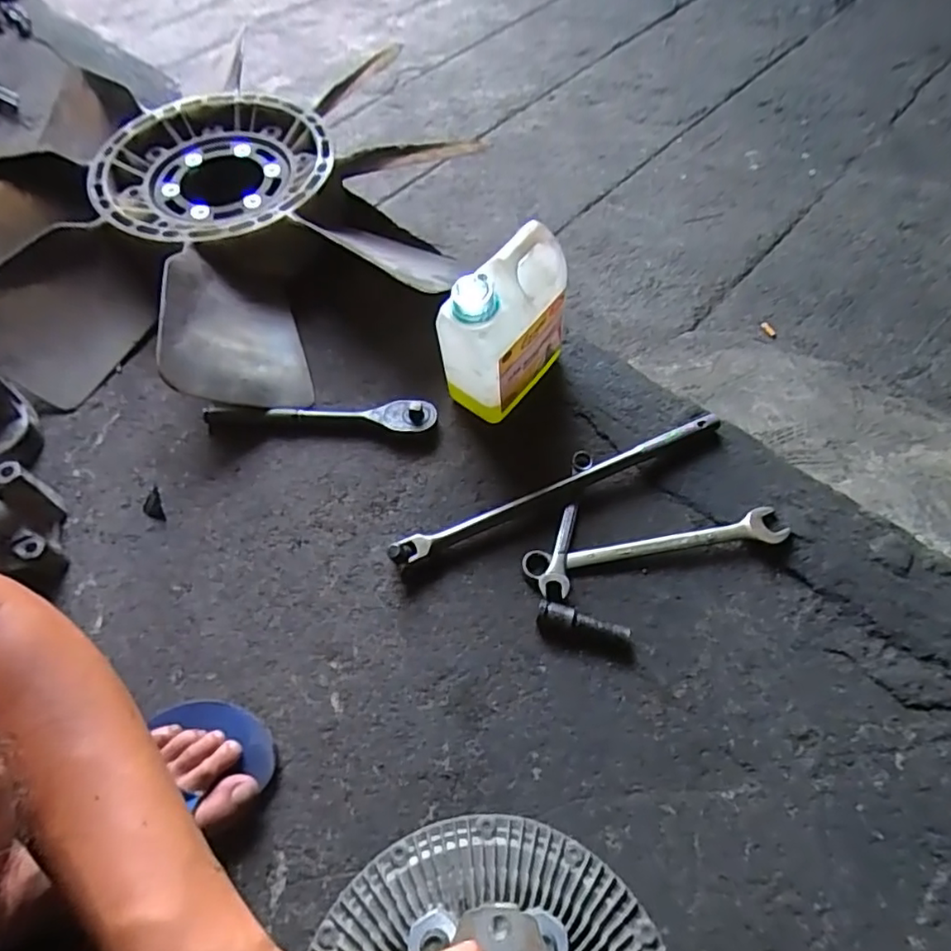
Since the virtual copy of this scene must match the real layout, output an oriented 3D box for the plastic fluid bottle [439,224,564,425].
[{"bbox_3d":[0.030,-0.141,0.584,0.064,0.185,0.125,38,67,21],"label":"plastic fluid bottle"}]

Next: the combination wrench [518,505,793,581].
[{"bbox_3d":[0.169,0.067,0.558,0.248,0.012,0.031,-9,59,-4],"label":"combination wrench"}]

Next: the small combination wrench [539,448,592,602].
[{"bbox_3d":[0.090,0.042,0.573,0.026,0.011,0.163,12,60,9],"label":"small combination wrench"}]

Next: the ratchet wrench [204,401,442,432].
[{"bbox_3d":[-0.164,-0.059,0.628,0.243,0.025,0.033,-2,59,0],"label":"ratchet wrench"}]

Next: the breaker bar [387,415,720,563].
[{"bbox_3d":[0.085,0.012,0.576,0.353,0.033,0.021,-21,61,-11],"label":"breaker bar"}]

